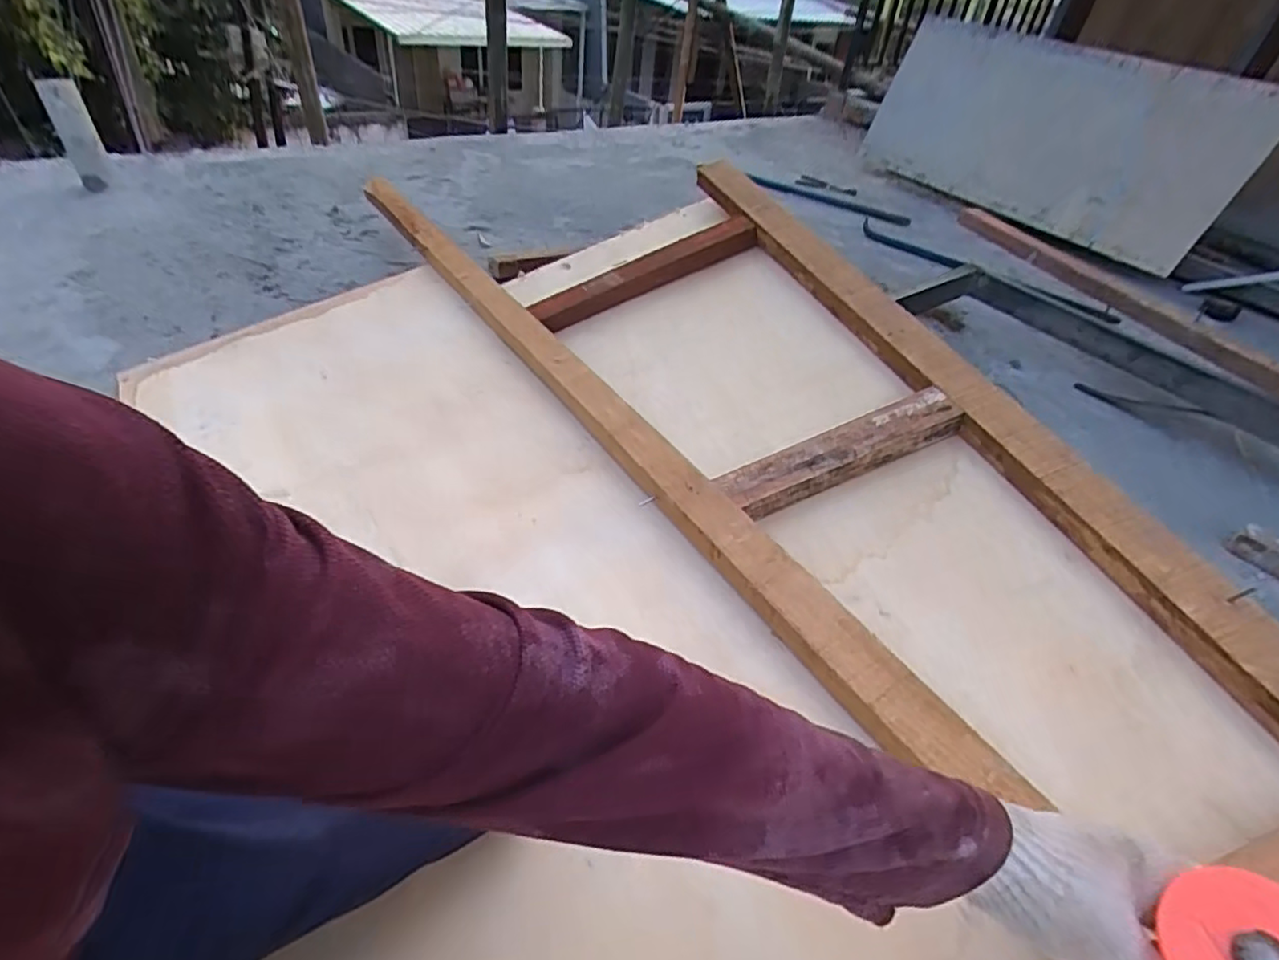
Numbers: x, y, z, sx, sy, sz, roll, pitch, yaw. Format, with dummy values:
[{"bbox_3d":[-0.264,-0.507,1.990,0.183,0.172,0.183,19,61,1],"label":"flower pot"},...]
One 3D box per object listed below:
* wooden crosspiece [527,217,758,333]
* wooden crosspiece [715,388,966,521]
[{"bbox_3d":[0.005,-0.360,1.130,0.412,0.049,0.060,-22,45,0],"label":"wooden crosspiece"},{"bbox_3d":[0.252,-0.032,0.795,0.289,0.042,0.065,-22,46,-4],"label":"wooden crosspiece"}]

